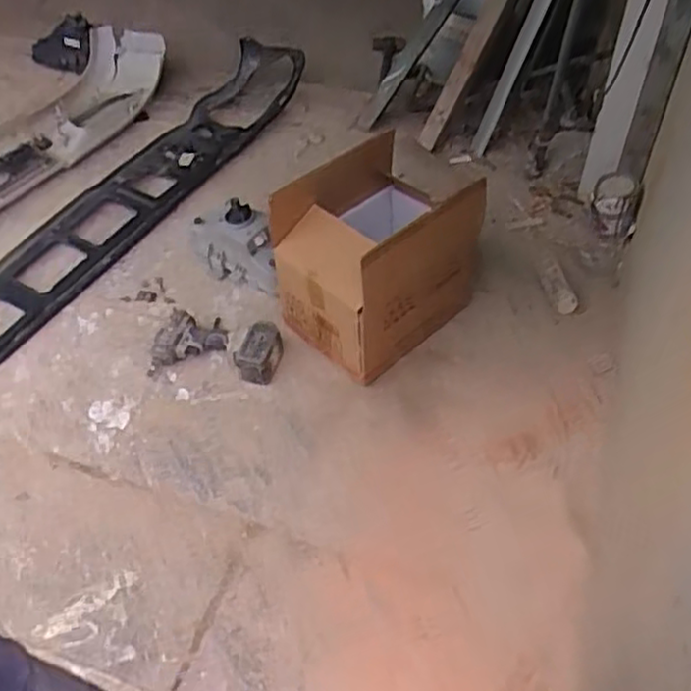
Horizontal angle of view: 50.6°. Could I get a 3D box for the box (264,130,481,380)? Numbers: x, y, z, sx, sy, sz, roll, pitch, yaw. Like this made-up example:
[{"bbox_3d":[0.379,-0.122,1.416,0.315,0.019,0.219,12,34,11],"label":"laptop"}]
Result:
[{"bbox_3d":[0.062,-0.195,1.515,0.366,0.343,0.290,-35,56,-27],"label":"box"}]

